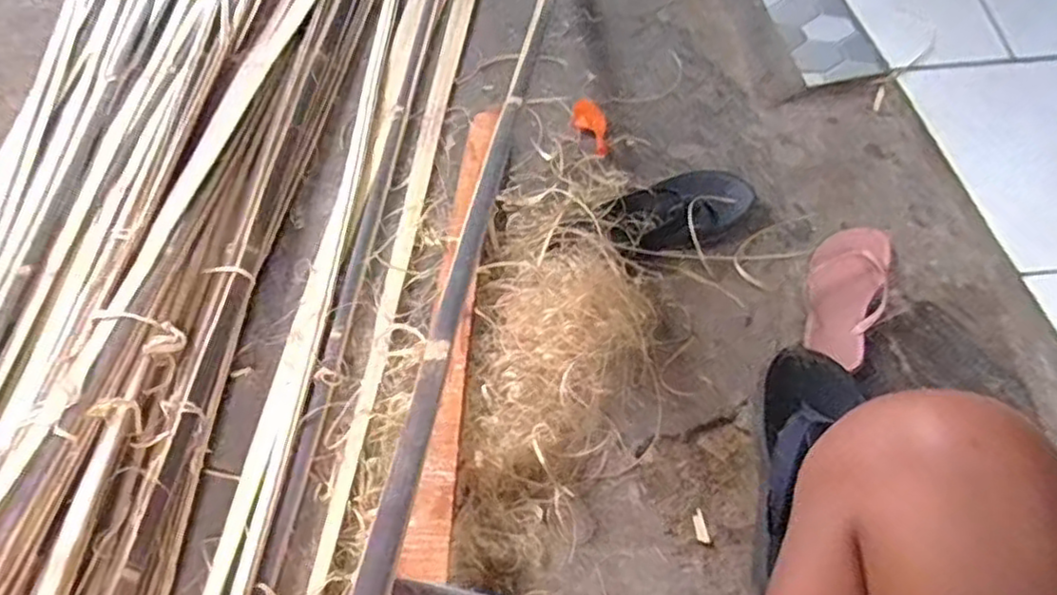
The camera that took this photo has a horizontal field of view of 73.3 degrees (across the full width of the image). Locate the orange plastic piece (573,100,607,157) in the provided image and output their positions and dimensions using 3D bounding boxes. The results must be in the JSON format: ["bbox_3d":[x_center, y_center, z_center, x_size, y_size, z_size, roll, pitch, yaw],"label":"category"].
[{"bbox_3d":[0.098,-0.271,1.123,0.049,0.014,0.133,-4,52,0],"label":"orange plastic piece"}]

